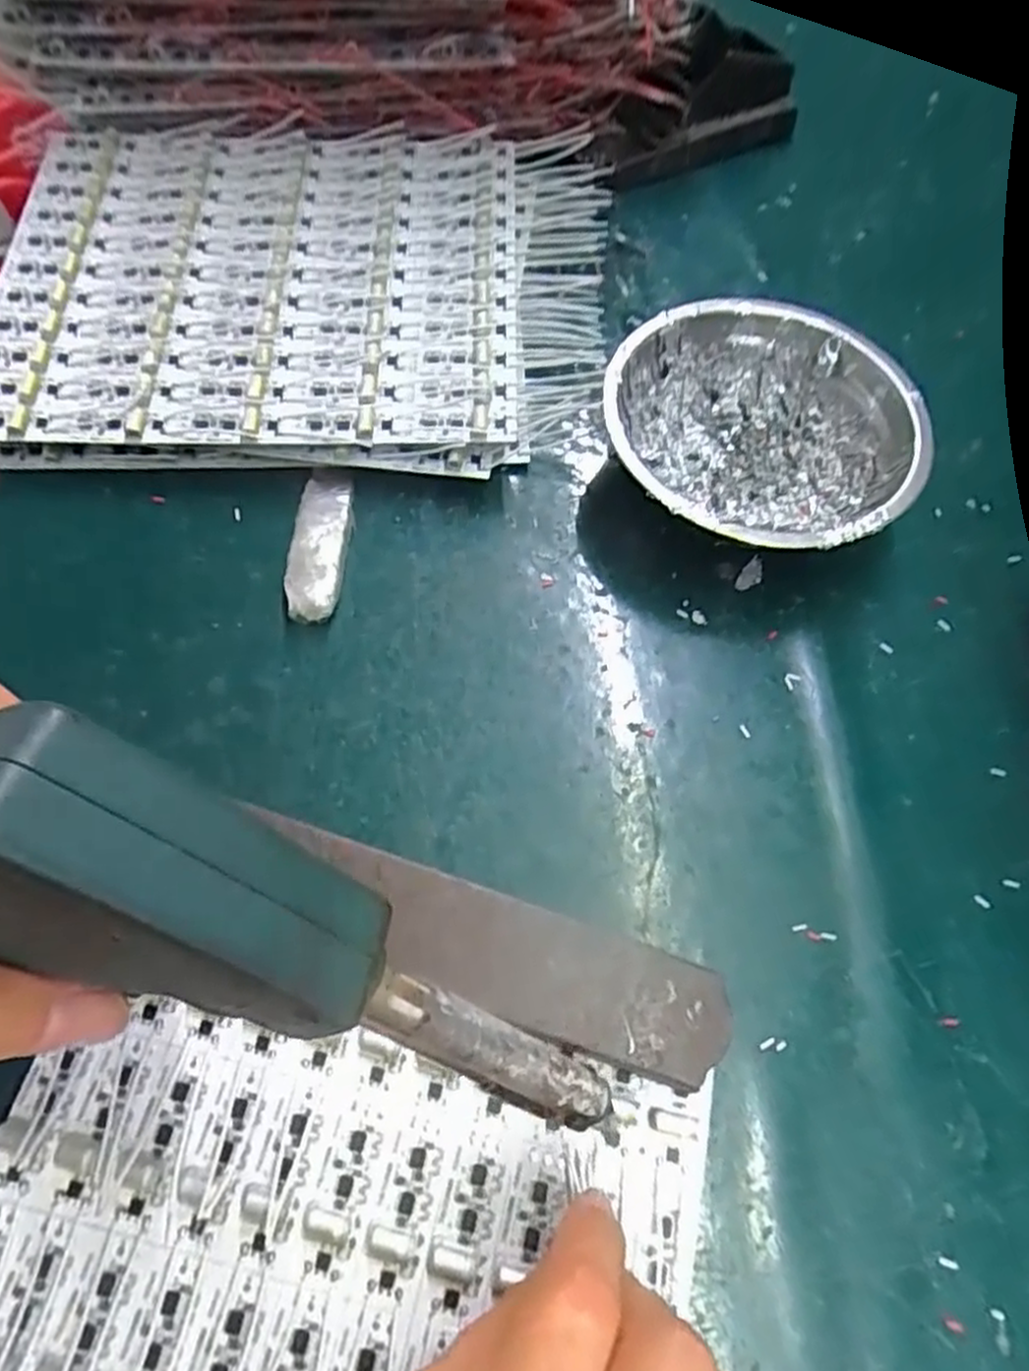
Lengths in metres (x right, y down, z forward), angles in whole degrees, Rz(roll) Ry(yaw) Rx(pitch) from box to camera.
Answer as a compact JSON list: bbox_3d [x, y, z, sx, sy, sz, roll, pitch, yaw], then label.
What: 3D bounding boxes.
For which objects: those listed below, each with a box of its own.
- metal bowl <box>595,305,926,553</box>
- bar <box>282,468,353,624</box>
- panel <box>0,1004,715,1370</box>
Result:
[{"bbox_3d":[0.098,-0.098,0.314,0.123,0.041,0.119,1,64,-3],"label":"metal bowl"},{"bbox_3d":[-0.077,-0.058,0.303,0.021,0.011,0.072,2,64,-2],"label":"bar"},{"bbox_3d":[-0.061,0.193,0.187,0.195,0.006,0.198,13,64,3],"label":"panel"}]

